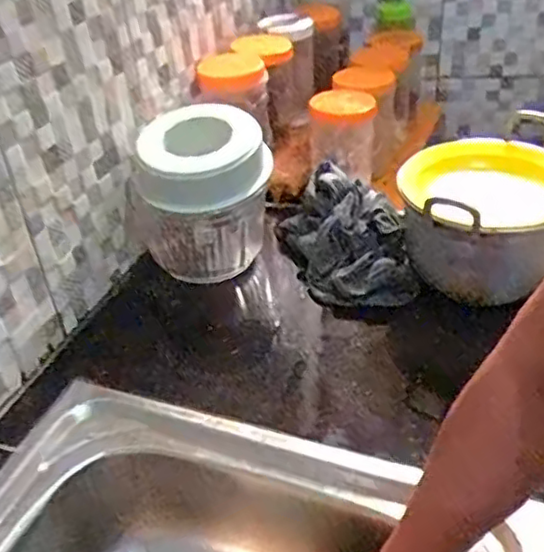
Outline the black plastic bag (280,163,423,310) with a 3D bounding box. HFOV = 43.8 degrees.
[{"bbox_3d":[0.096,-0.045,0.871,0.142,0.095,0.187,-12,37,-8],"label":"black plastic bag"}]

